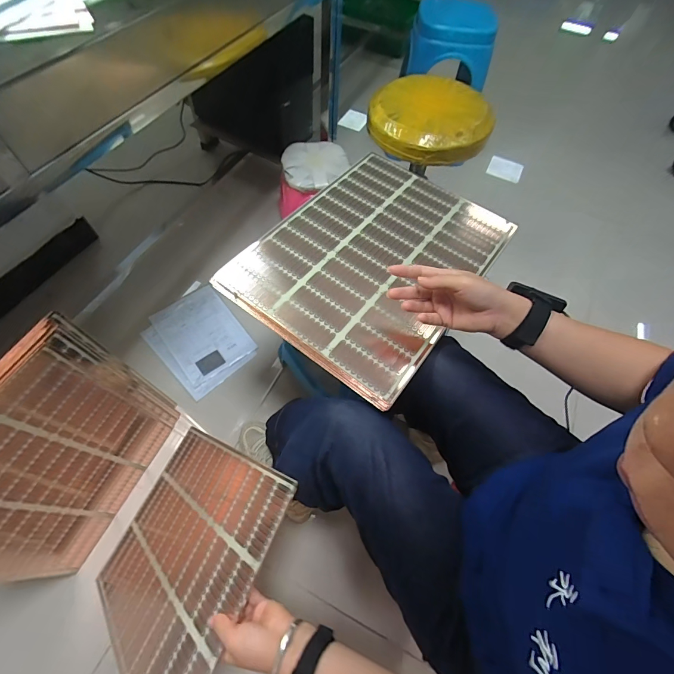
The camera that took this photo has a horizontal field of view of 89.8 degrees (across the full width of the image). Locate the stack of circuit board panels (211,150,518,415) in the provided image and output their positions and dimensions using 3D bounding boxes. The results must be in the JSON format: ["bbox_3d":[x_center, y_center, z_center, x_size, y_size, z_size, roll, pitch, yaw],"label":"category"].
[{"bbox_3d":[0.069,-0.149,0.596,0.343,0.021,0.454,35,67,15],"label":"stack of circuit board panels"}]

